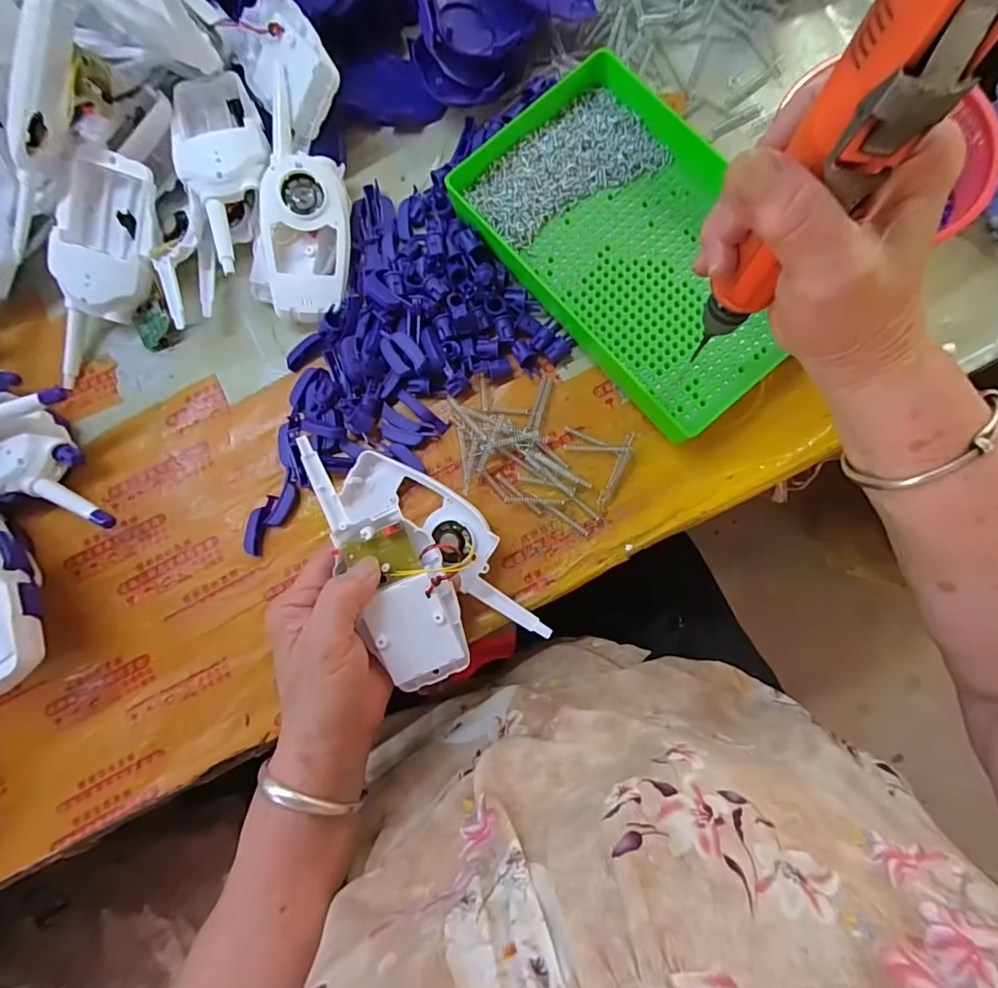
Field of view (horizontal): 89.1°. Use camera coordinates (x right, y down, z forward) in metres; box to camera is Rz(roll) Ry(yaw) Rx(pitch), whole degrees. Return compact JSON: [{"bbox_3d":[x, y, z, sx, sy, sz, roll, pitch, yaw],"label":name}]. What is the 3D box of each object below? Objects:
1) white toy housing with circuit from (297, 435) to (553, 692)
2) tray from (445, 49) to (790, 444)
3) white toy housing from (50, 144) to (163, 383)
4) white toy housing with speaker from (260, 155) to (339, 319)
[{"bbox_3d":[-0.050,0.036,0.322,0.090,0.058,0.153,-25,82,2],"label":"white toy housing with circuit"},{"bbox_3d":[0.096,-0.172,0.346,0.145,0.022,0.240,-41,82,-2],"label":"tray"},{"bbox_3d":[-0.286,-0.158,0.364,0.059,0.033,0.159,21,100,7],"label":"white toy housing"},{"bbox_3d":[-0.141,-0.181,0.362,0.063,0.038,0.109,1,84,6],"label":"white toy housing with speaker"}]

